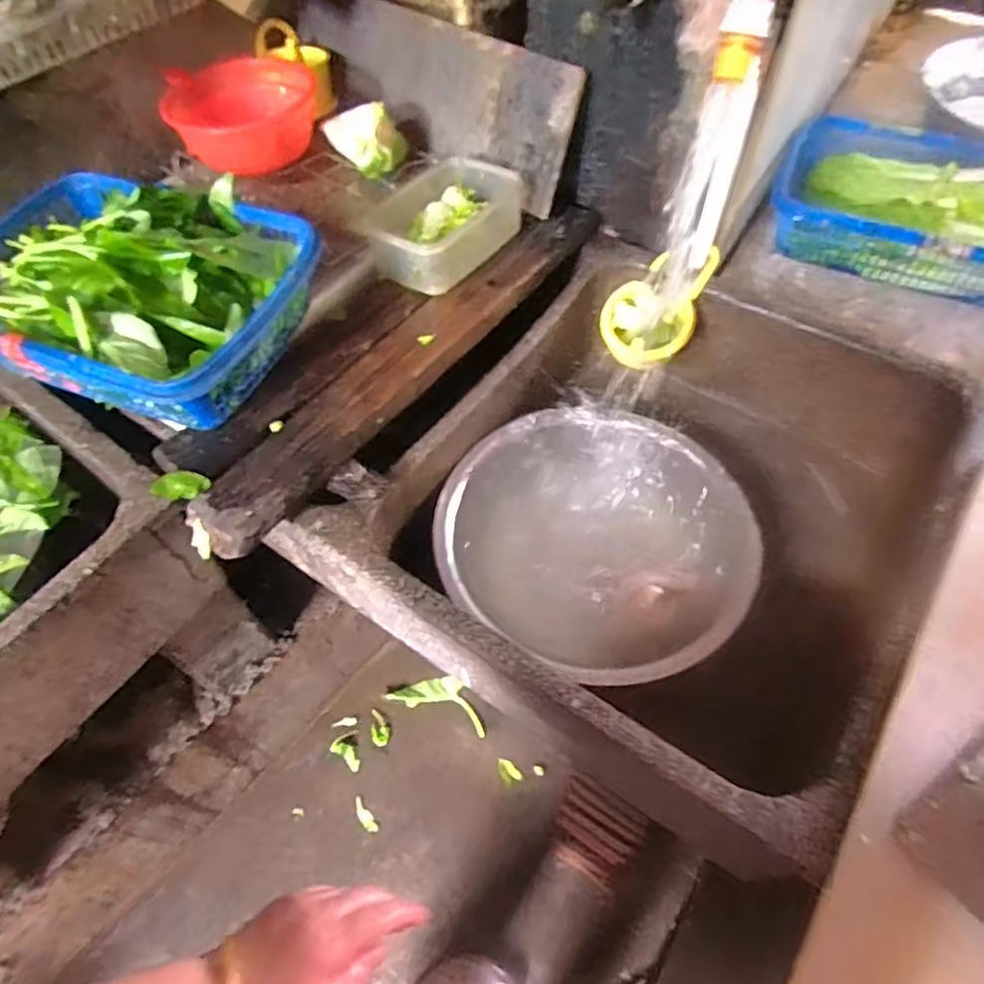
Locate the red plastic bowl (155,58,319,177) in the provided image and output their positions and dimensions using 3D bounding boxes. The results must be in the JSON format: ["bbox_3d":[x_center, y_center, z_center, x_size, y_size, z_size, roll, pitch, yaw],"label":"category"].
[{"bbox_3d":[-0.325,-0.505,0.856,0.181,0.062,0.206,-14,58,-7],"label":"red plastic bowl"}]

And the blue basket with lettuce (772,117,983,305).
[{"bbox_3d":[0.581,-0.398,0.916,0.350,0.089,0.262,22,61,15],"label":"blue basket with lettuce"}]

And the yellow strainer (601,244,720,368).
[{"bbox_3d":[0.211,-0.247,0.835,0.111,0.049,0.182,20,96,10],"label":"yellow strainer"}]

